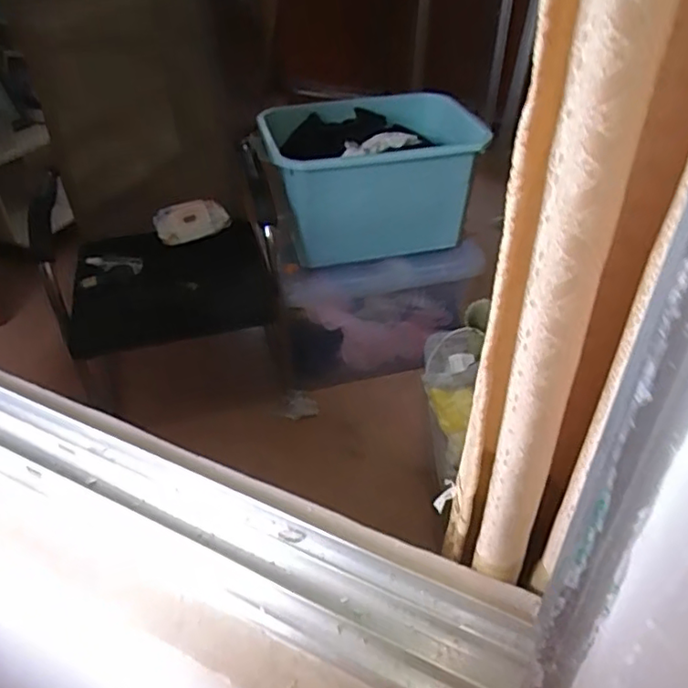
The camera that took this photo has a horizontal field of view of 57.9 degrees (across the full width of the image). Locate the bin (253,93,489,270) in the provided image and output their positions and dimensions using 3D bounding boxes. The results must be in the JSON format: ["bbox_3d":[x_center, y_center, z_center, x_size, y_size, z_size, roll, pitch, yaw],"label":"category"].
[{"bbox_3d":[0.090,-0.468,1.716,0.591,0.276,0.415,-7,40,-2],"label":"bin"}]

